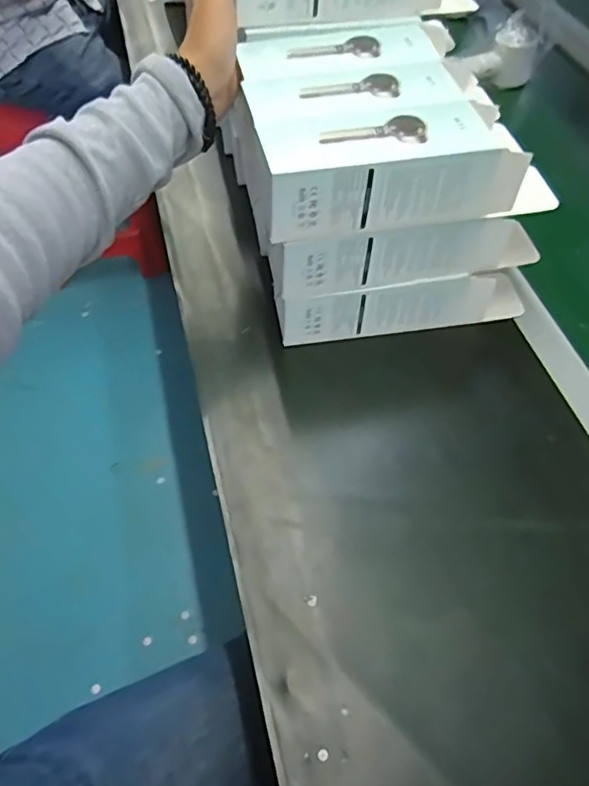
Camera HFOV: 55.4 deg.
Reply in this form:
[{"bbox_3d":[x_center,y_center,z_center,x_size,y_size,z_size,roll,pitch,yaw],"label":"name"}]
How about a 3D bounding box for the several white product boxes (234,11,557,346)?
[{"bbox_3d":[0.064,-0.215,0.445,0.230,0.060,0.184,-8,56,-10],"label":"several white product boxes"}]

